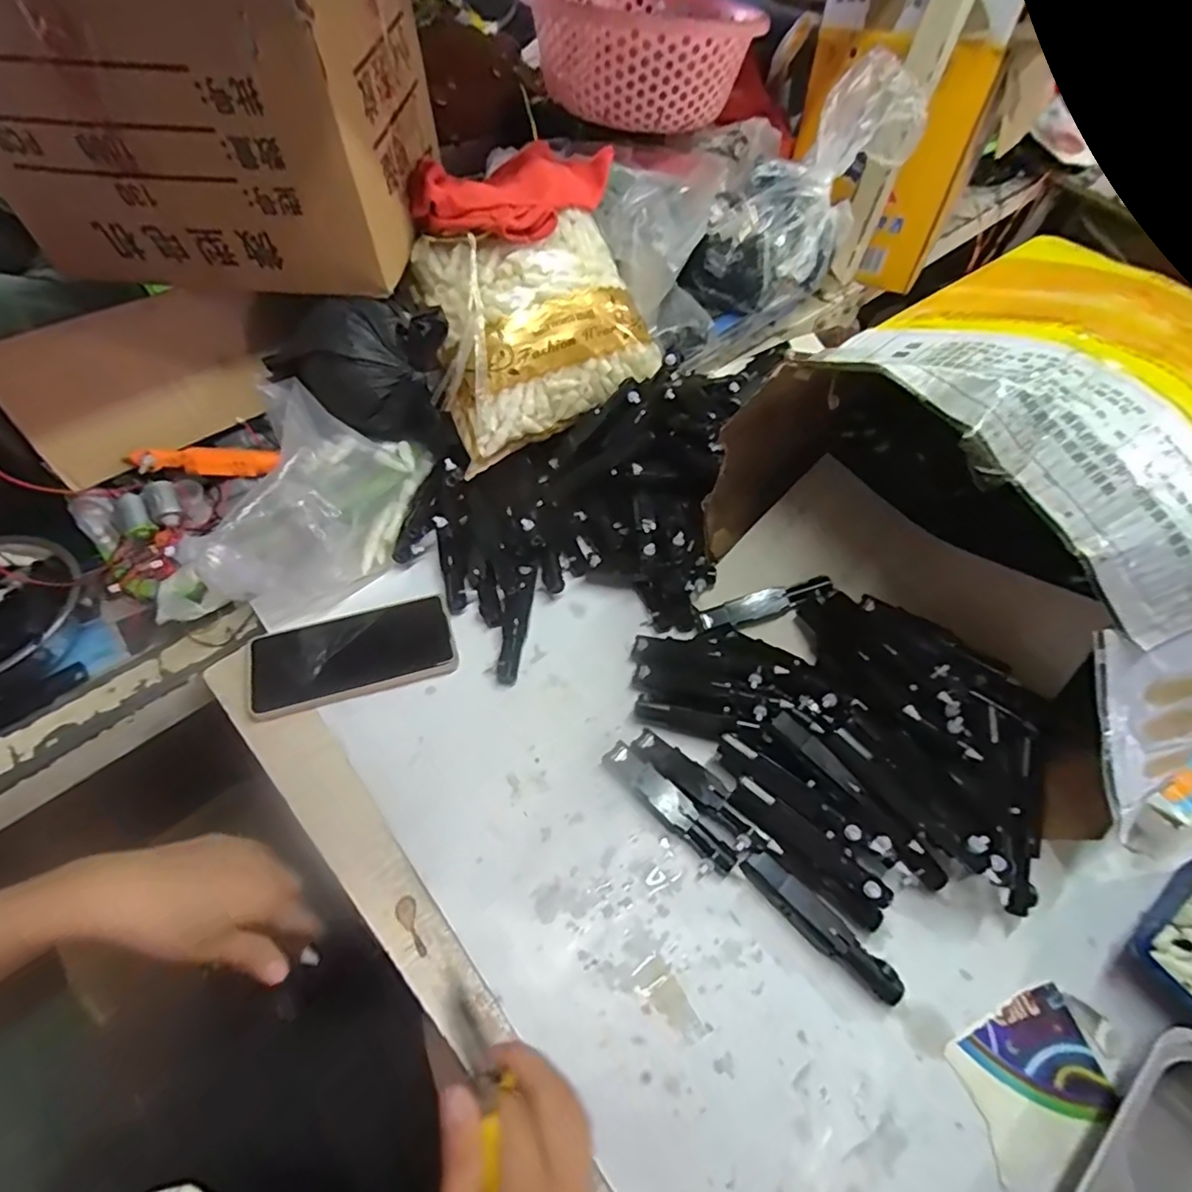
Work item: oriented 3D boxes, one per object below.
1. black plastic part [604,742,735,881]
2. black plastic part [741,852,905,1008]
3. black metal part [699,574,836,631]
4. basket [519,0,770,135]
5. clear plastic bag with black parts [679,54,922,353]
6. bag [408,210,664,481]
[{"bbox_3d":[0.053,0.159,0.437,0.027,0.021,0.118,-34,64,-25],"label":"black plastic part"},{"bbox_3d":[0.152,0.223,0.397,0.117,0.015,0.024,40,61,21],"label":"black plastic part"},{"bbox_3d":[0.151,0.009,0.521,0.114,0.025,0.021,-18,56,10],"label":"black metal part"},{"bbox_3d":[0.041,-0.676,0.714,0.252,0.102,0.280,-6,56,-9],"label":"basket"},{"bbox_3d":[0.253,-0.473,0.723,0.347,0.144,0.108,-47,67,1],"label":"clear plastic bag with black parts"},{"bbox_3d":[-0.056,-0.255,0.550,0.217,0.050,0.200,-25,101,-10],"label":"bag"}]

